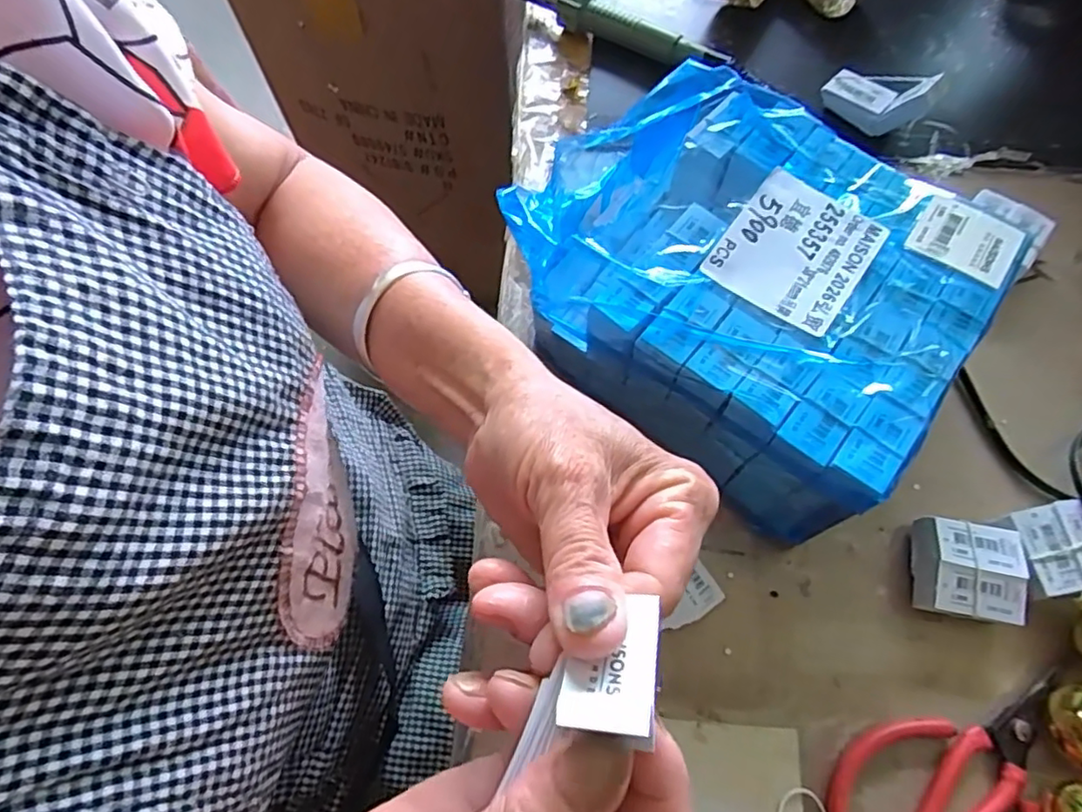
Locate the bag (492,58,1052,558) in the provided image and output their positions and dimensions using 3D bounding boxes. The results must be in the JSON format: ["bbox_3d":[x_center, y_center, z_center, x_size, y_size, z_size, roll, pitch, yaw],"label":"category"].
[{"bbox_3d":[0.090,-0.060,0.311,0.201,0.089,0.161,38,68,9],"label":"bag"}]

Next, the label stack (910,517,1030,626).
[{"bbox_3d":[0.194,0.077,0.287,0.043,0.025,0.042,8,67,5],"label":"label stack"}]

